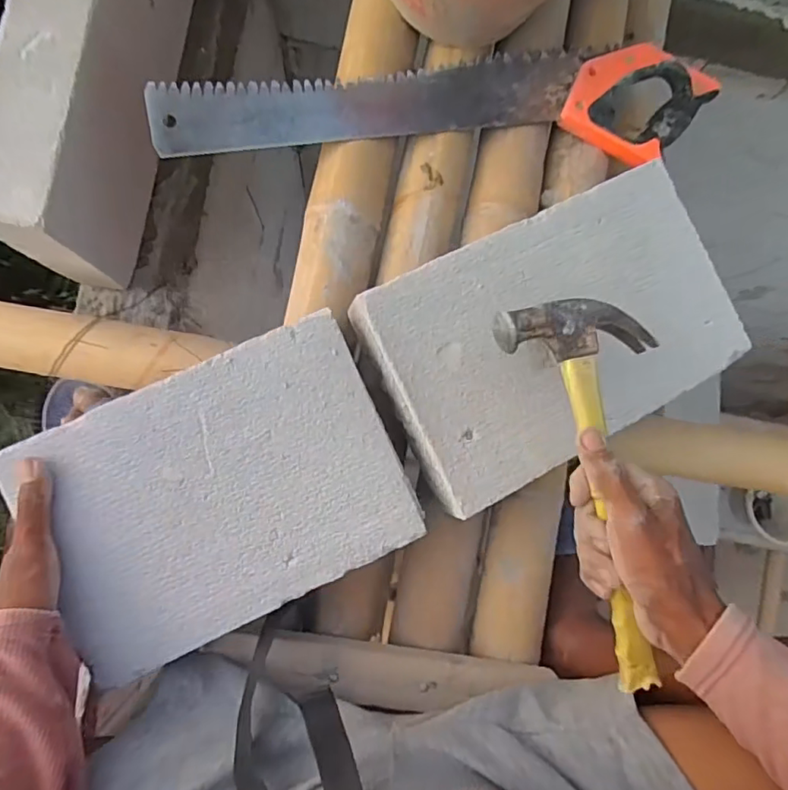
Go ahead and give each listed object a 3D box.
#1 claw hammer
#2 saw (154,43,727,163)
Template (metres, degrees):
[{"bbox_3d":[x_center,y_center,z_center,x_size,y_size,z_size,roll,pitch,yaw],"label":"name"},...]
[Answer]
[{"bbox_3d":[0.147,0.067,0.392,0.116,0.030,0.270,-8,86,-6],"label":"claw hammer"},{"bbox_3d":[0.052,-0.286,0.538,0.545,0.033,0.113,-2,85,-5],"label":"saw"}]

